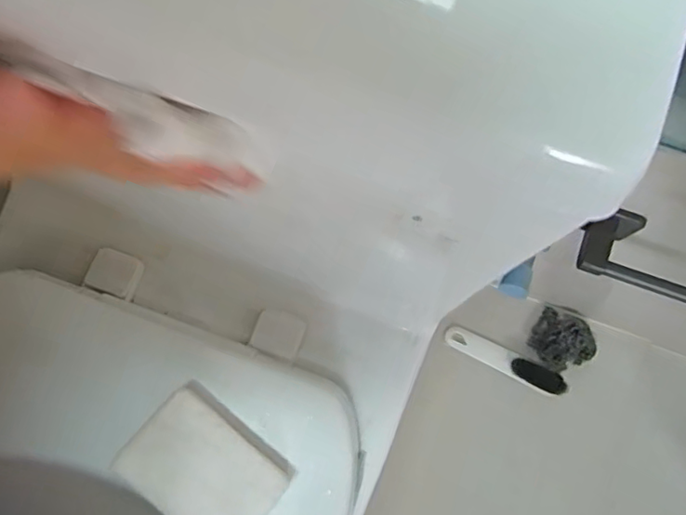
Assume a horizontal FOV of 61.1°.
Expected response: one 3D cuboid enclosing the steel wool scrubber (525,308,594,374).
[{"bbox_3d":[0.320,0.122,0.840,0.084,0.027,0.088,31,78,6],"label":"steel wool scrubber"}]

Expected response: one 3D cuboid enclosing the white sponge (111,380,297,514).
[{"bbox_3d":[-0.090,0.141,0.387,0.096,0.031,0.071,38,79,8],"label":"white sponge"}]

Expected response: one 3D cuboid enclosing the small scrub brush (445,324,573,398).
[{"bbox_3d":[0.235,0.150,0.847,0.181,0.031,0.035,28,78,5],"label":"small scrub brush"}]

